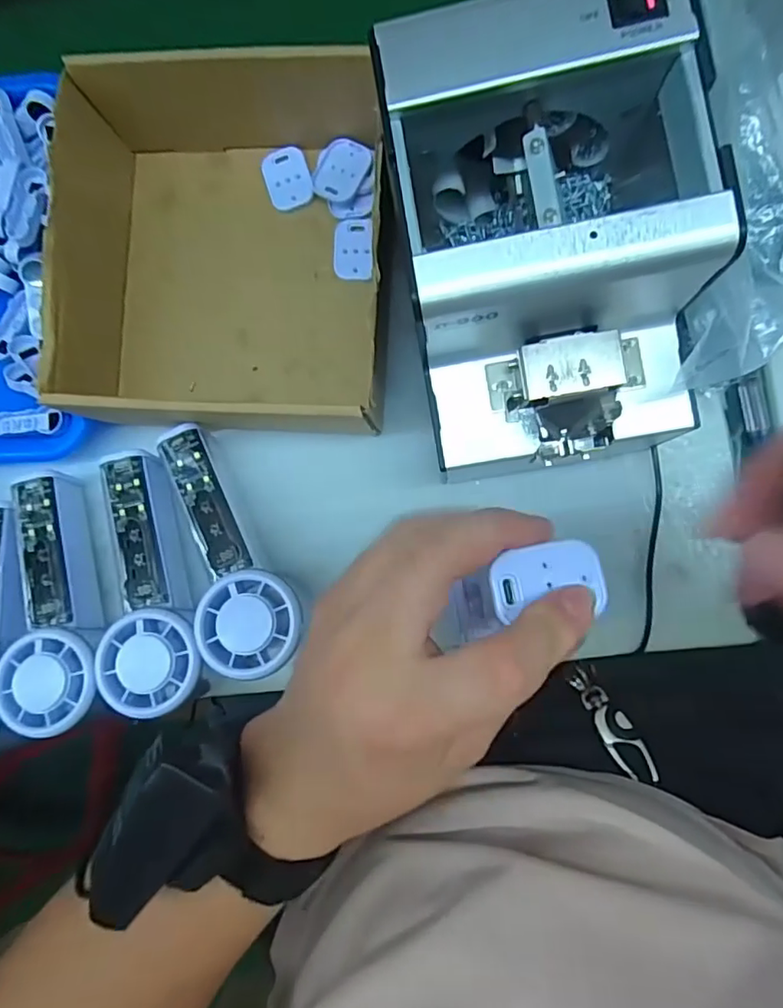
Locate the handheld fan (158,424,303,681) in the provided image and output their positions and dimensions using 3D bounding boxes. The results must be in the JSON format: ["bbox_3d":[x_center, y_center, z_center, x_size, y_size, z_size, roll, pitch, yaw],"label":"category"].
[{"bbox_3d":[-0.094,0.024,0.322,0.053,0.027,0.150,-26,69,4],"label":"handheld fan"}]

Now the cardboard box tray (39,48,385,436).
[{"bbox_3d":[-0.101,-0.161,0.342,0.189,0.067,0.224,2,88,6],"label":"cardboard box tray"}]

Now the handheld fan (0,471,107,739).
[{"bbox_3d":[-0.201,0.059,0.338,0.064,0.047,0.153,-18,69,15],"label":"handheld fan"}]

